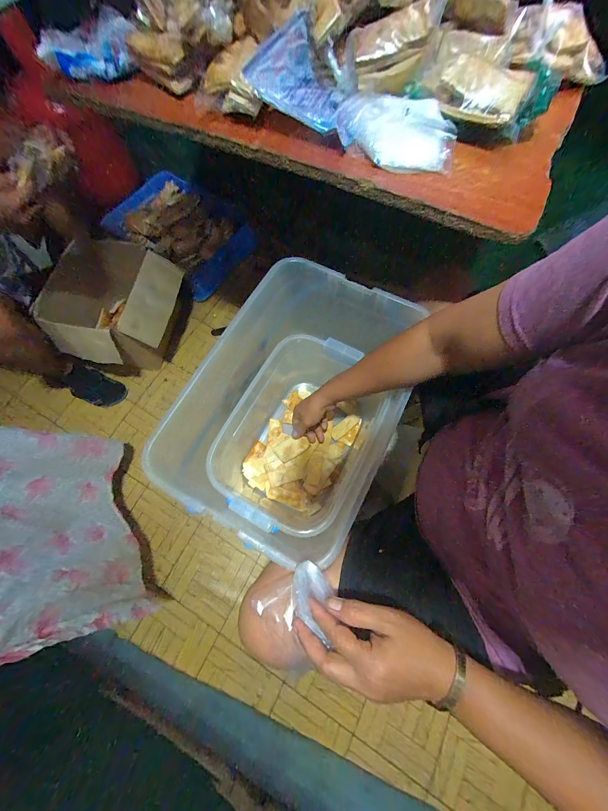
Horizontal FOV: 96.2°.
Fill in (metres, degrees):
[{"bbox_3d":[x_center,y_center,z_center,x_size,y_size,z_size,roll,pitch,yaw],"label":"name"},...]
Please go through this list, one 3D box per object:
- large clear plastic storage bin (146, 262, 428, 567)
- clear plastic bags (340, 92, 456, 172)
[{"bbox_3d":[-0.022,-0.004,0.564,0.316,0.245,0.471,28,74,9],"label":"large clear plastic storage bin"},{"bbox_3d":[0.113,-0.326,0.327,0.139,0.032,0.077,23,74,8],"label":"clear plastic bags"}]

